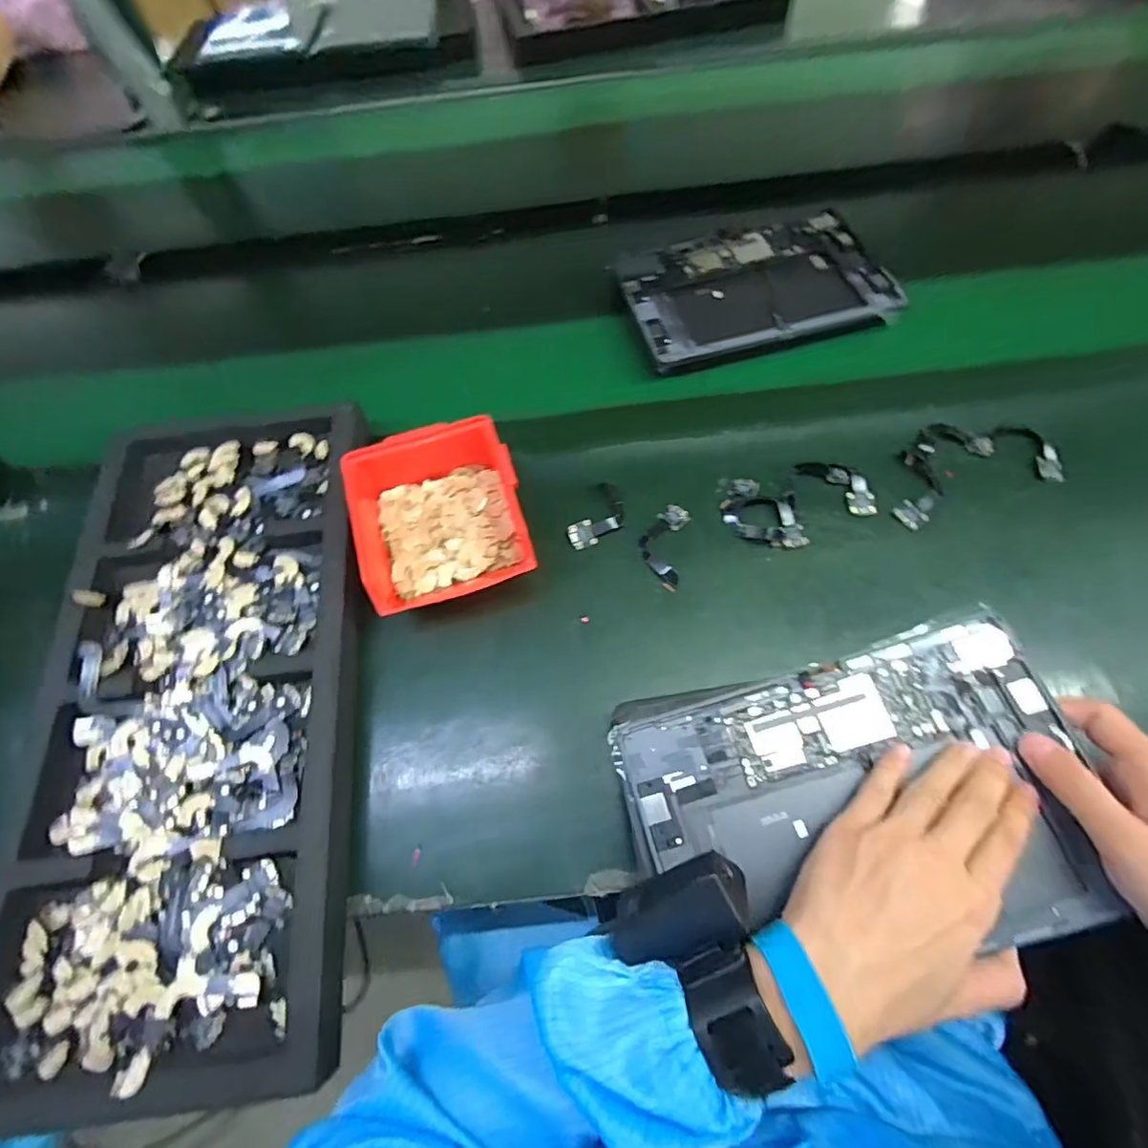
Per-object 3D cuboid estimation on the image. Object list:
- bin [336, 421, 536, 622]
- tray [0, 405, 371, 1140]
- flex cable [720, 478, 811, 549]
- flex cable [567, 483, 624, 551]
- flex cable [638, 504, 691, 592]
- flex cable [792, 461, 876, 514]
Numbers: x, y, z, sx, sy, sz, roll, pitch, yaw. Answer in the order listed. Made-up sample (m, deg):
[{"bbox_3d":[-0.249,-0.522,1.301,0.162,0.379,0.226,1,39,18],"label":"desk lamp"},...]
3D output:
[{"bbox_3d":[-0.105,-0.049,0.437,0.125,0.059,0.143,-19,66,-5],"label":"bin"},{"bbox_3d":[-0.275,0.080,0.407,0.231,0.046,0.491,-7,63,0],"label":"tray"},{"bbox_3d":[0.161,-0.051,0.461,0.071,0.011,0.053,15,65,11],"label":"flex cable"},{"bbox_3d":[0.022,-0.047,0.466,0.035,0.006,0.066,27,68,16],"label":"flex cable"},{"bbox_3d":[0.073,-0.024,0.454,0.036,0.007,0.077,11,64,9],"label":"flex cable"},{"bbox_3d":[0.226,-0.078,0.467,0.072,0.008,0.031,38,71,20],"label":"flex cable"}]

